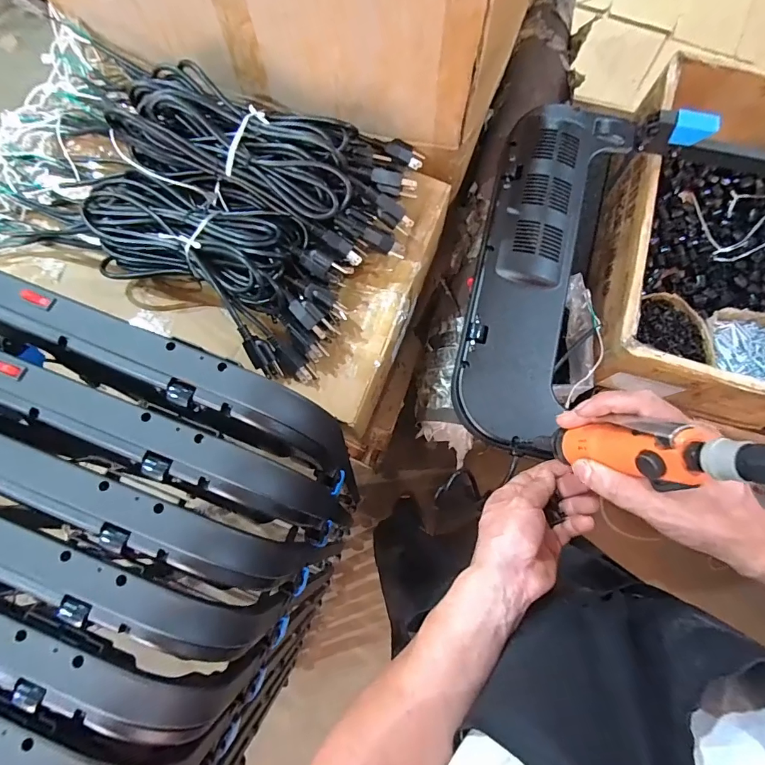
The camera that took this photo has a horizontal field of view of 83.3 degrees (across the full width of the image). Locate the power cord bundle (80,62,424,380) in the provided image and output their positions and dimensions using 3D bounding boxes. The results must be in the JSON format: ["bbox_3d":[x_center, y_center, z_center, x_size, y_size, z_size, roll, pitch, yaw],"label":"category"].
[{"bbox_3d":[-0.173,-0.236,0.501,0.393,0.095,0.321,33,80,8],"label":"power cord bundle"}]

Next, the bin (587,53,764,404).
[{"bbox_3d":[0.556,-0.230,0.699,0.351,0.166,0.536,15,78,4],"label":"bin"}]

